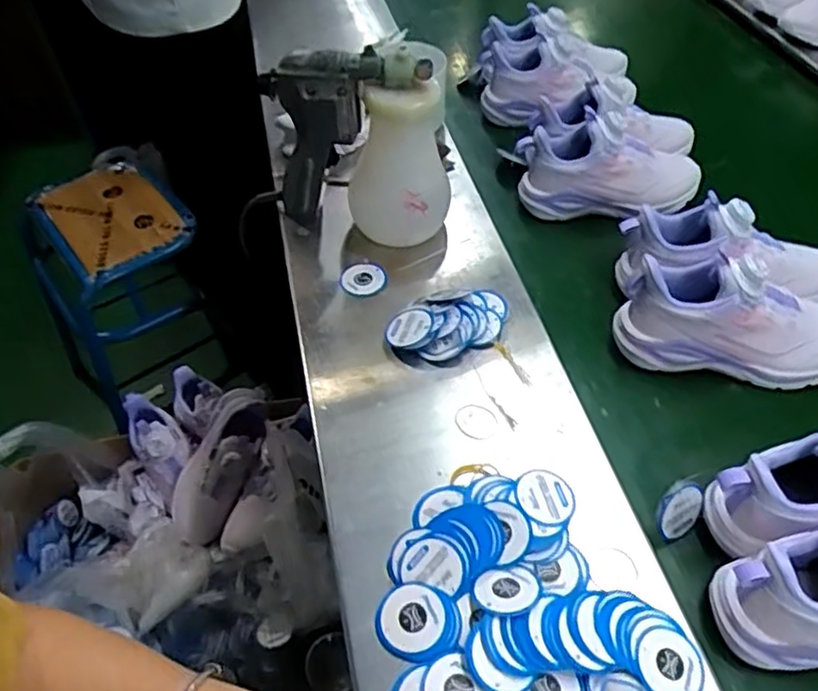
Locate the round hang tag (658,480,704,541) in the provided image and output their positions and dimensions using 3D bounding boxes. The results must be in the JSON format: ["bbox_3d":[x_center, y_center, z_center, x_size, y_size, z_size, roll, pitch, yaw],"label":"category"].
[{"bbox_3d":[0.216,0.132,0.524,0.045,0.045,0.007,-36,23,-7],"label":"round hang tag"}]

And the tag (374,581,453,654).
[{"bbox_3d":[0.002,0.191,0.467,0.052,0.005,0.045,-18,53,0],"label":"tag"}]

